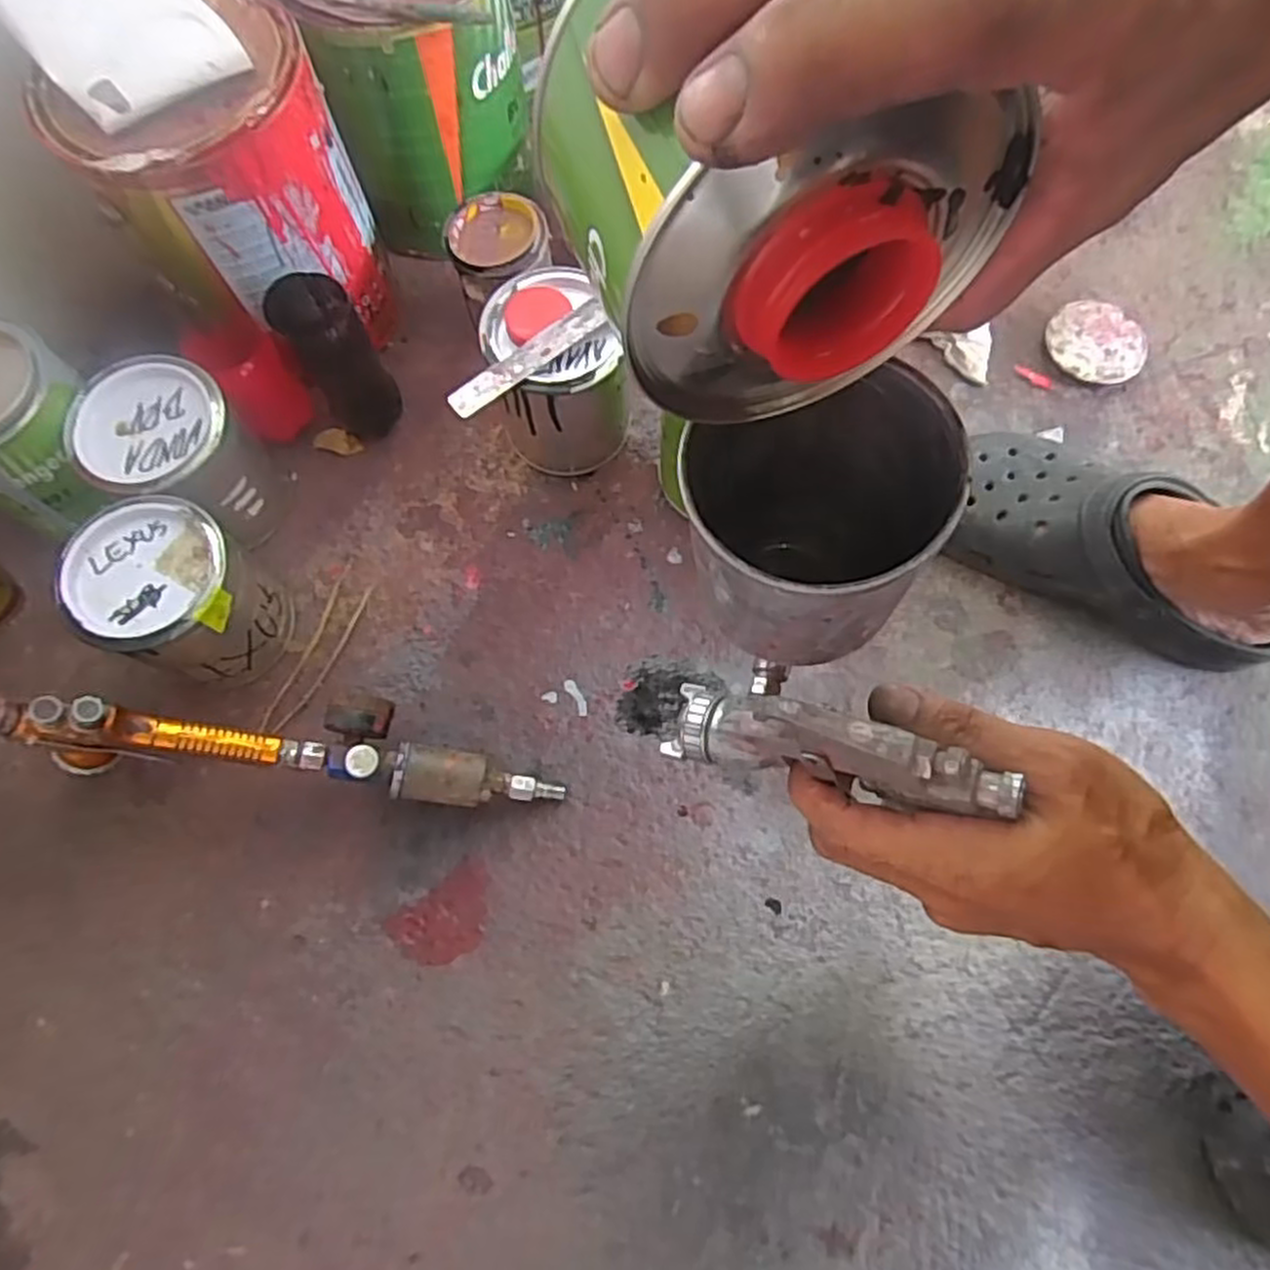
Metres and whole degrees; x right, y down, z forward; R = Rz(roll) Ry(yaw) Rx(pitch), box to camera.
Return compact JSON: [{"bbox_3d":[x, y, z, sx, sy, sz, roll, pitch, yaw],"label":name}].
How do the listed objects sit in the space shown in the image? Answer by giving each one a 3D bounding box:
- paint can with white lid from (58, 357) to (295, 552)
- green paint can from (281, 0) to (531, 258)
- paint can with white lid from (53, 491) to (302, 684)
[{"bbox_3d":[-0.324,-0.127,0.564,0.107,0.108,0.099,28,77,8],"label":"paint can with white lid"},{"bbox_3d":[-0.164,-0.432,0.598,0.150,0.179,0.172,-22,75,-5],"label":"green paint can"},{"bbox_3d":[-0.302,-0.025,0.531,0.111,0.114,0.101,0,75,0],"label":"paint can with white lid"}]

